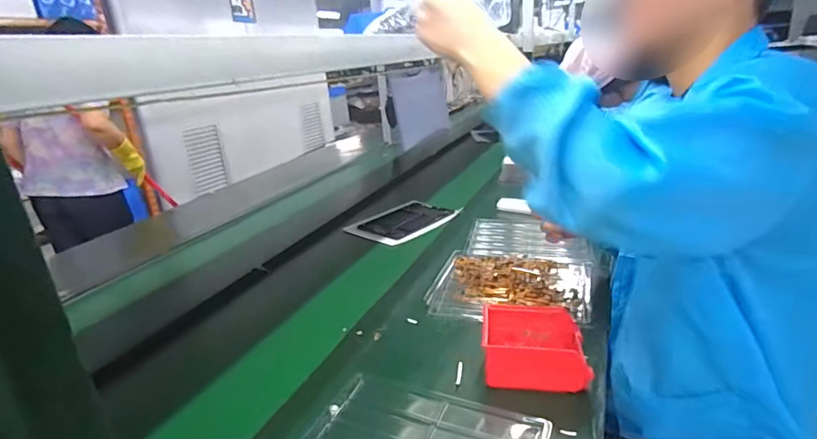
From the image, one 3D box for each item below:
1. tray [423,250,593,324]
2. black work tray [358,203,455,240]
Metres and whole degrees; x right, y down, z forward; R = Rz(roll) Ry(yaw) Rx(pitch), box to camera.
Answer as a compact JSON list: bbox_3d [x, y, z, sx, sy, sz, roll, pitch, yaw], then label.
[{"bbox_3d":[0.189,0.119,0.868,0.280,0.023,0.226,2,21,21],"label":"tray"},{"bbox_3d":[-0.013,0.004,1.278,0.170,0.019,0.232,12,26,41],"label":"black work tray"}]

